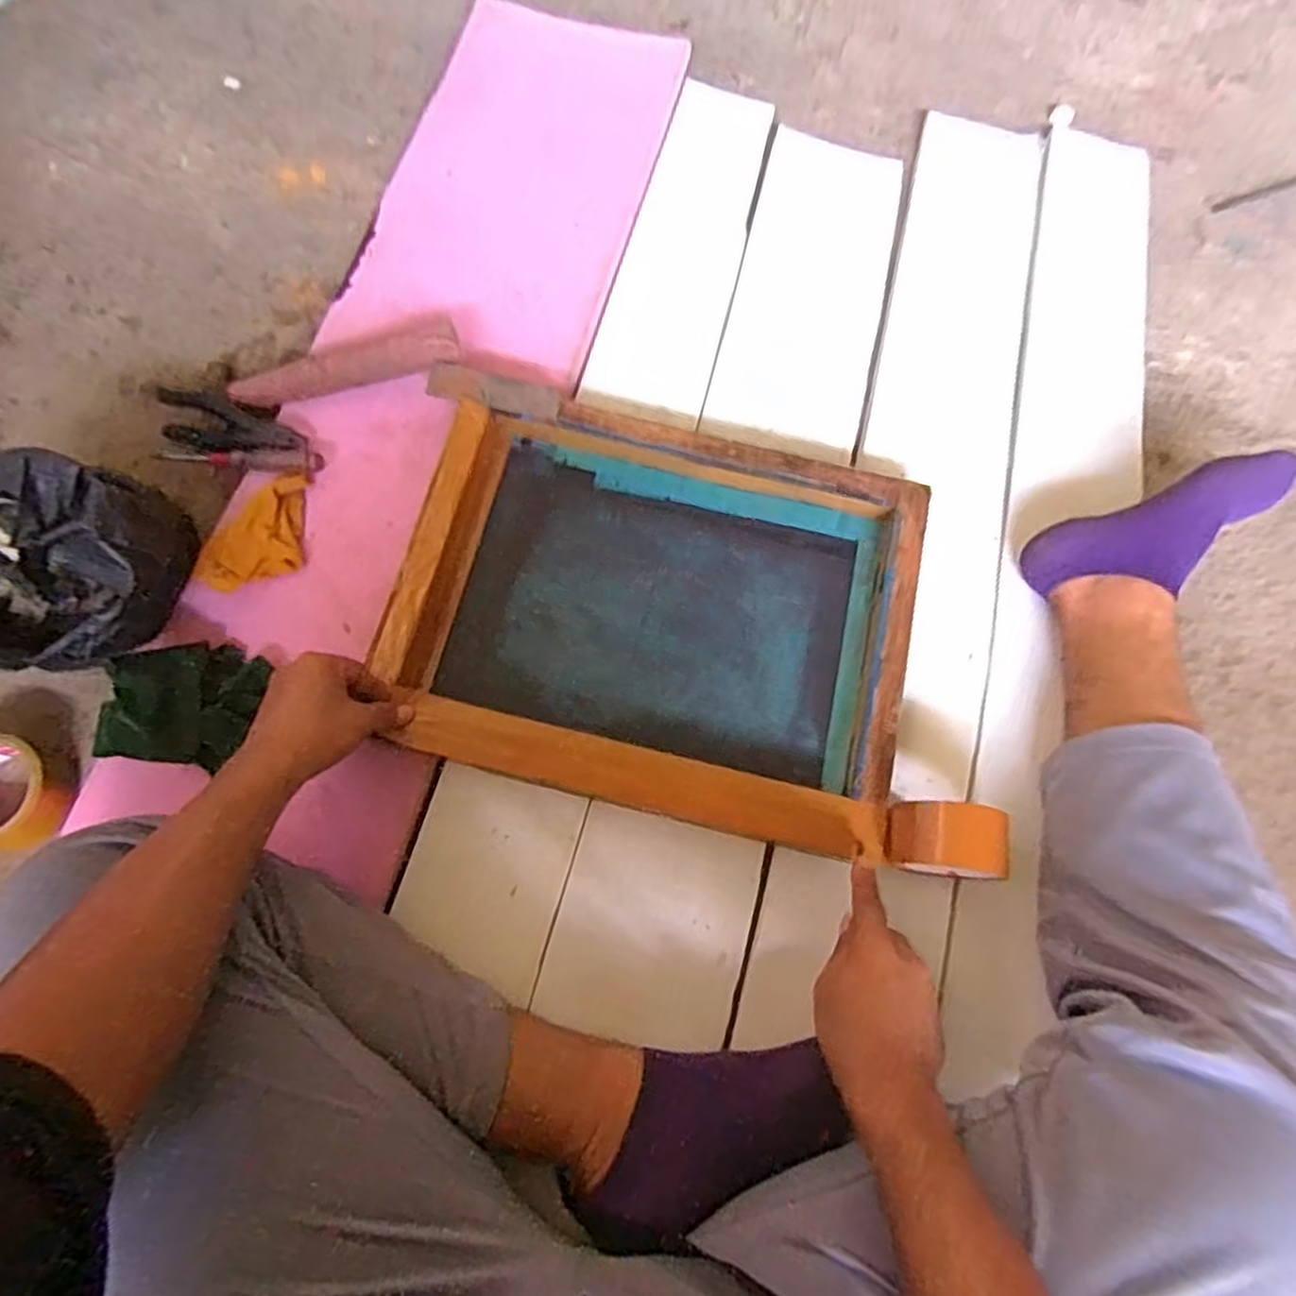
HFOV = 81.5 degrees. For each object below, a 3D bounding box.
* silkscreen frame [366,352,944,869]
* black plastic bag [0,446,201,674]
[{"bbox_3d":[0.008,-0.037,0.692,0.446,0.063,0.352,14,74,3],"label":"silkscreen frame"},{"bbox_3d":[-0.492,-0.059,0.640,0.164,0.159,0.180,17,73,3],"label":"black plastic bag"}]

